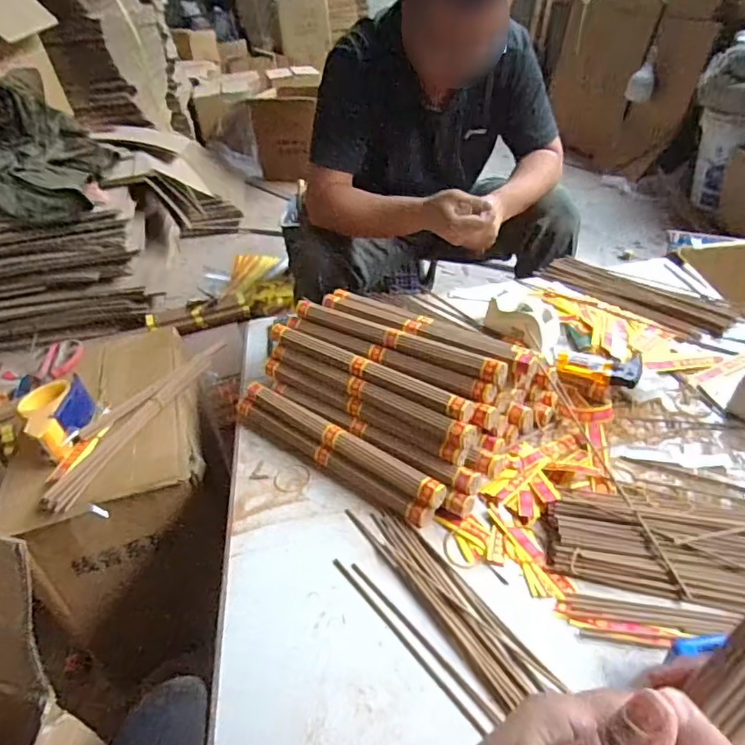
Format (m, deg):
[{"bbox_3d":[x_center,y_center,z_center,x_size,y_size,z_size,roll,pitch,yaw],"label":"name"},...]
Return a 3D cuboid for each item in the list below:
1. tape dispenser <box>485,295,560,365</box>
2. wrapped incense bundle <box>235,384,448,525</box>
[{"bbox_3d":[0.234,-0.082,0.861,0.061,0.055,0.126,-32,44,-30],"label":"tape dispenser"},{"bbox_3d":[-0.049,0.091,0.685,0.308,0.046,0.048,24,47,34],"label":"wrapped incense bundle"}]

